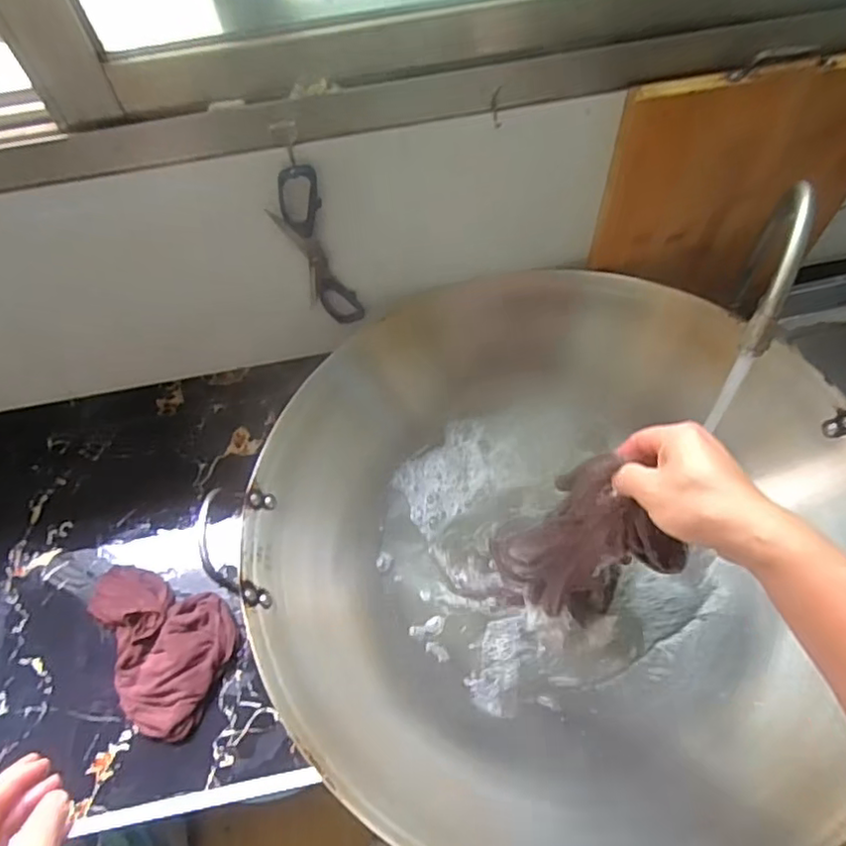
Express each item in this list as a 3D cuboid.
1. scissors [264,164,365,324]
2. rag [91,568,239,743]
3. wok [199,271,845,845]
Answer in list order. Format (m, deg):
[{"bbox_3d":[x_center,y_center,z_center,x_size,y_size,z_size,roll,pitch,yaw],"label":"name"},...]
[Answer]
[{"bbox_3d":[-0.102,-0.164,0.602,0.063,0.205,0.015,-16,61,-7],"label":"scissors"},{"bbox_3d":[-0.291,0.238,0.656,0.160,0.039,0.138,18,62,12],"label":"rag"},{"bbox_3d":[0.124,0.107,0.630,0.550,0.149,0.578,-1,60,2],"label":"wok"}]

